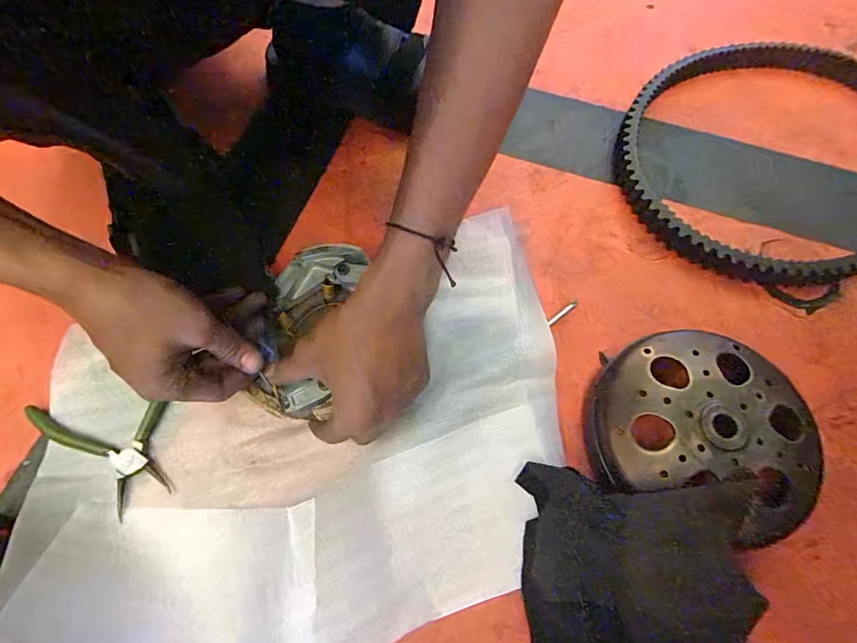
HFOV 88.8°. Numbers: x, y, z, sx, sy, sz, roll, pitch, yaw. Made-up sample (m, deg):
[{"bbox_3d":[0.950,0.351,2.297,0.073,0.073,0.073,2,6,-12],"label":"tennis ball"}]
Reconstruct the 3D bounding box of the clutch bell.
[{"bbox_3d":[0.198,0.079,0.328,0.148,0.053,0.141,10,68,3],"label":"clutch bell"}]

